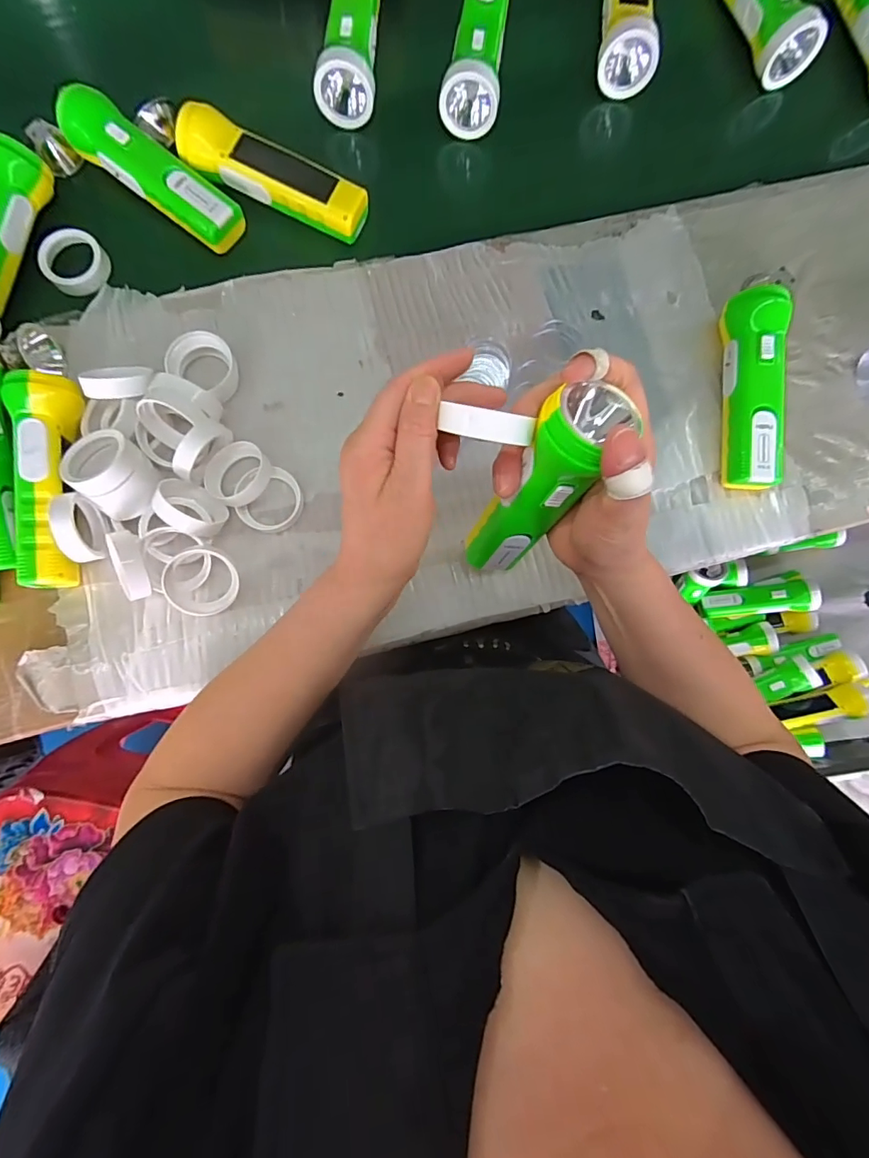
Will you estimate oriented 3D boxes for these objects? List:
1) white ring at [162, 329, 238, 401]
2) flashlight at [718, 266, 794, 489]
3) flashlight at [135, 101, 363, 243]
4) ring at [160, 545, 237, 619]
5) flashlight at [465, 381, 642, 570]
[{"bbox_3d":[-0.191,-0.178,0.404,0.050,0.031,0.044,26,83,1],"label":"white ring"},{"bbox_3d":[0.277,-0.175,0.420,0.057,0.047,0.192,4,85,-3],"label":"flashlight"},{"bbox_3d":[-0.154,-0.351,0.412,0.192,0.035,0.042,22,83,0],"label":"flashlight"},{"bbox_3d":[-0.185,0.002,0.386,0.054,0.016,0.055,-1,93,-26],"label":"ring"},{"bbox_3d":[0.061,-0.051,0.306,0.043,0.158,0.044,26,62,-2],"label":"flashlight"}]

